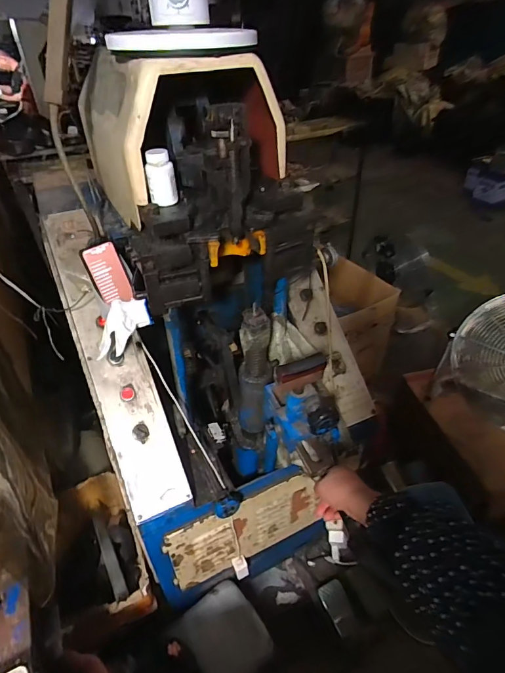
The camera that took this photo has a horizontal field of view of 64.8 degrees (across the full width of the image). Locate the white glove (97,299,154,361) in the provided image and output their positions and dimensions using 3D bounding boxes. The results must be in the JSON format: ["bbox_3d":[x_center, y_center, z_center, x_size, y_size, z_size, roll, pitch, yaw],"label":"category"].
[{"bbox_3d":[-0.245,-0.015,0.747,0.110,0.084,0.064,-30,47,-30],"label":"white glove"}]

